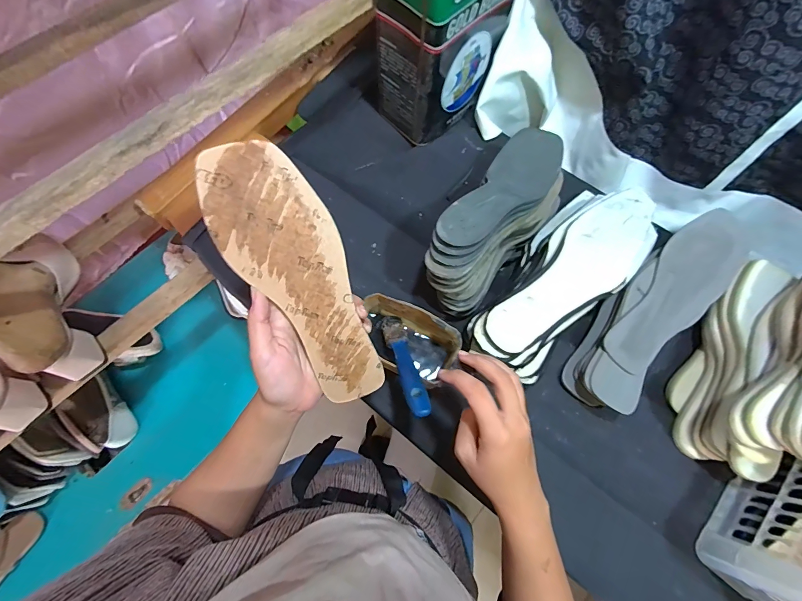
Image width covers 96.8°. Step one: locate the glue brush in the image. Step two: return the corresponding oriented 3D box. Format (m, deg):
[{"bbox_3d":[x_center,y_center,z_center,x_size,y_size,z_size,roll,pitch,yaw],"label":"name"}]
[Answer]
[{"bbox_3d":[0.003,0.064,0.394,0.026,0.009,0.159,-13,33,-7],"label":"glue brush"}]

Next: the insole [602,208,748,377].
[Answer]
[{"bbox_3d":[0.344,-0.009,0.441,0.084,0.040,0.235,40,74,11],"label":"insole"}]

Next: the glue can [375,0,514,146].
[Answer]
[{"bbox_3d":[0.062,-0.361,0.469,0.172,0.232,0.106,-39,76,-14],"label":"glue can"}]

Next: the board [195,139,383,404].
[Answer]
[{"bbox_3d":[-0.078,-0.010,0.294,0.077,0.027,0.234,-28,111,-11],"label":"board"}]

